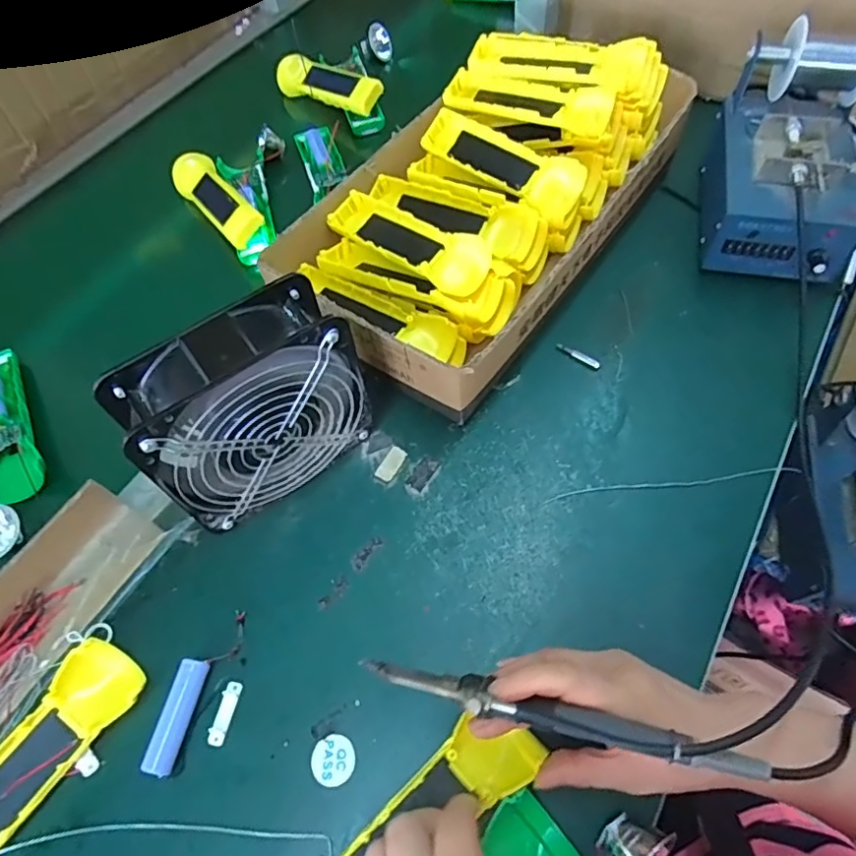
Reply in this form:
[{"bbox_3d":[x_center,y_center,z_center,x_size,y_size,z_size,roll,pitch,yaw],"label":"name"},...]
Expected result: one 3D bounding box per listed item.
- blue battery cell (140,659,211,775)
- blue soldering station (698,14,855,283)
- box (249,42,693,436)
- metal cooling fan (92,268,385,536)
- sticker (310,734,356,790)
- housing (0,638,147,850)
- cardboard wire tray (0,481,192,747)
[{"bbox_3d":[-0.160,0.184,0.363,0.017,0.016,0.066,10,61,8],"label":"blue battery cell"},{"bbox_3d":[0.339,-0.248,0.510,0.136,0.131,0.221,12,62,9],"label":"blue soldering station"},{"bbox_3d":[0.059,-0.218,0.529,0.222,0.102,0.413,31,67,19],"label":"box"},{"bbox_3d":[-0.119,-0.011,0.396,0.146,0.146,0.062,-35,65,-16],"label":"metal cooling fan"},{"bbox_3d":[-0.059,0.207,0.352,0.027,0.004,0.027,-1,60,2],"label":"sticker"},{"bbox_3d":[-0.250,0.211,0.344,0.048,0.024,0.161,34,67,19],"label":"housing"},{"bbox_3d":[-0.293,0.160,0.367,0.080,0.037,0.271,25,64,15],"label":"cardboard wire tray"}]

